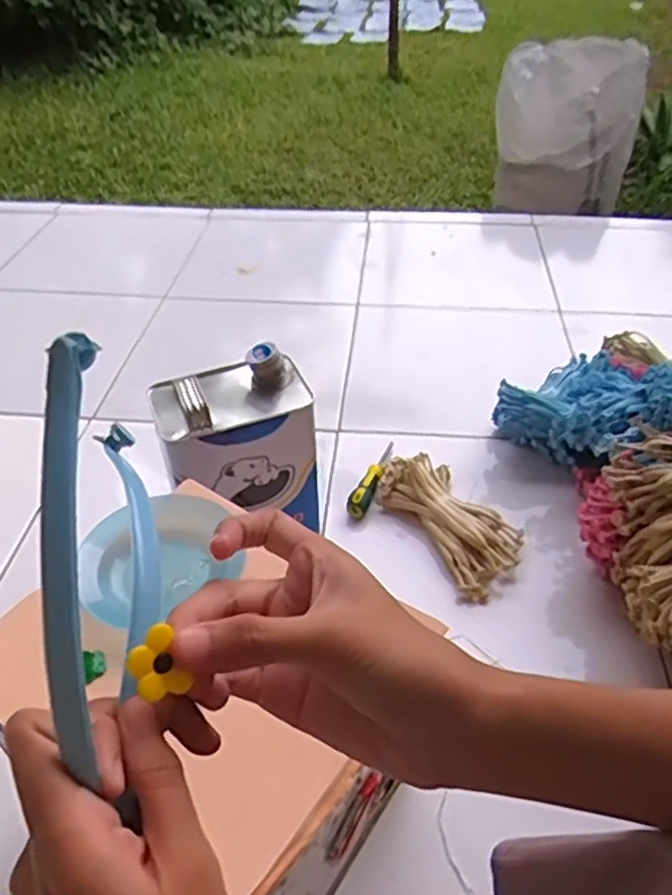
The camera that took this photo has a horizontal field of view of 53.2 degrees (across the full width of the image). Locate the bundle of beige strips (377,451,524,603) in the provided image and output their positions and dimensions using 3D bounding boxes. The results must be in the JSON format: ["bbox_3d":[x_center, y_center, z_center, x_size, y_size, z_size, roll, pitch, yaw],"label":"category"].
[{"bbox_3d":[0.150,0.091,0.883,0.113,0.058,0.223,-22,46,-22],"label":"bundle of beige strips"}]

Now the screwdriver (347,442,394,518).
[{"bbox_3d":[0.050,0.045,0.933,0.026,0.021,0.119,23,67,20],"label":"screwdriver"}]

